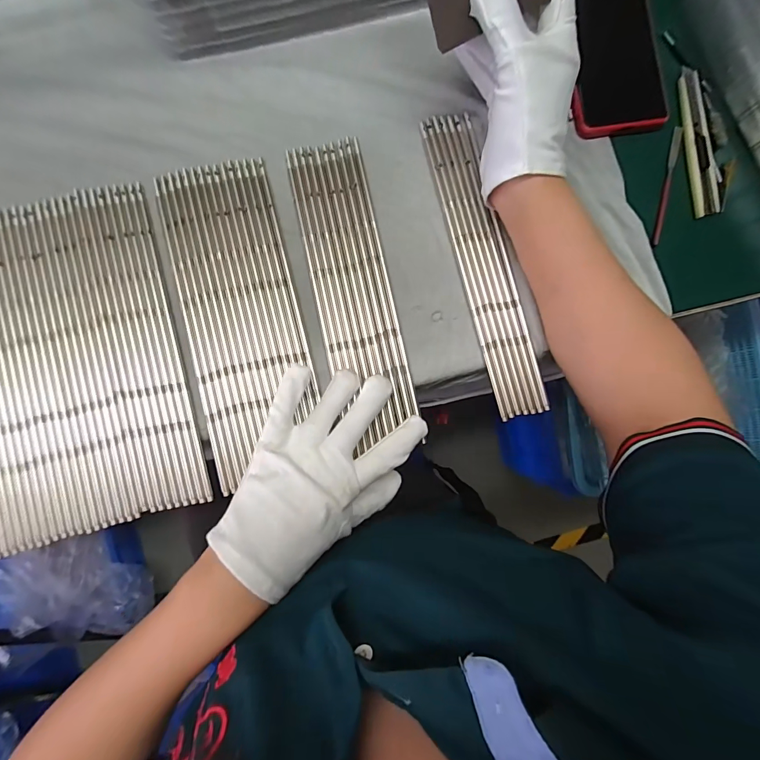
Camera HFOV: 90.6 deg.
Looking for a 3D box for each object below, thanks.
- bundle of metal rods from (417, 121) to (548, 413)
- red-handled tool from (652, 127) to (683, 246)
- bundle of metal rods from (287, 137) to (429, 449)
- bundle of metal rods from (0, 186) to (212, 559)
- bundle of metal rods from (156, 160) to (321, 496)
[{"bbox_3d":[0.087,-0.095,0.308,0.040,0.004,0.251,-15,88,-2],"label":"bundle of metal rods"},{"bbox_3d":[0.246,-0.166,0.322,0.007,0.004,0.106,13,88,-2],"label":"red-handled tool"},{"bbox_3d":[-0.021,-0.073,0.303,0.060,0.004,0.240,-14,88,-2],"label":"bundle of metal rods"},{"bbox_3d":[-0.254,-0.007,0.287,0.192,0.017,0.251,-14,89,-4],"label":"bundle of metal rods"},{"bbox_3d":[-0.110,-0.048,0.299,0.097,0.004,0.245,-7,87,-2],"label":"bundle of metal rods"}]

